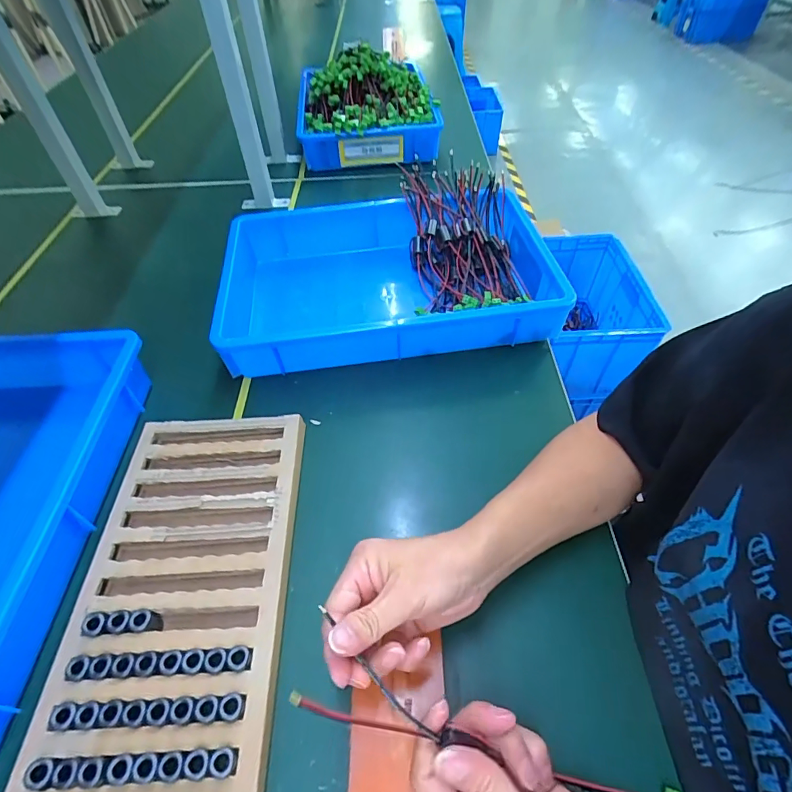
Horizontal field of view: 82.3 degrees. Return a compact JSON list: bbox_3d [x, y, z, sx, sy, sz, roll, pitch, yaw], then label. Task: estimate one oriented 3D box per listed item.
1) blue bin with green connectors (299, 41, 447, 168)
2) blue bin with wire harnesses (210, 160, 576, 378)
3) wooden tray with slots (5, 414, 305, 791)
[{"bbox_3d":[-0.058,-0.554,0.869,0.264,0.142,0.192,-10,50,-6],"label":"blue bin with green connectors"},{"bbox_3d":[-0.014,-0.177,0.637,0.425,0.113,0.289,-7,50,-4],"label":"blue bin with wire harnesses"},{"bbox_3d":[-0.186,0.168,0.403,0.178,0.026,0.358,-2,50,0],"label":"wooden tray with slots"}]

